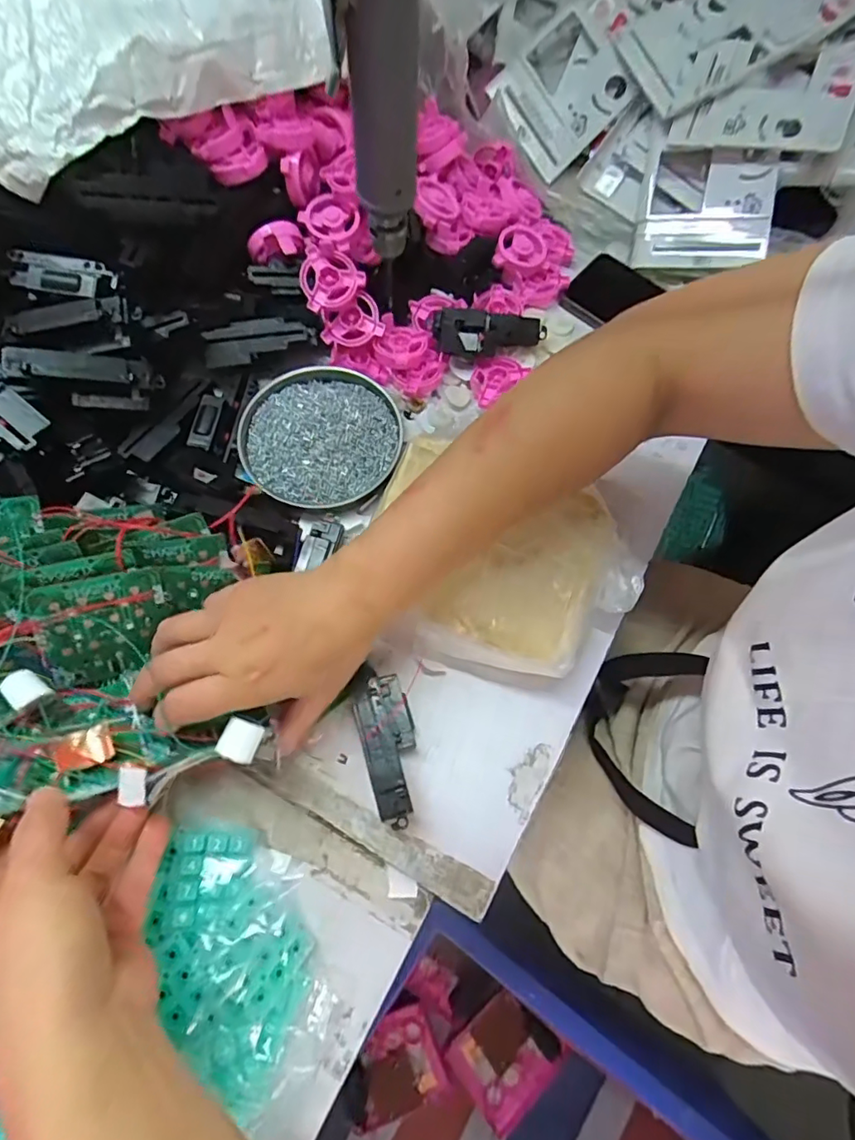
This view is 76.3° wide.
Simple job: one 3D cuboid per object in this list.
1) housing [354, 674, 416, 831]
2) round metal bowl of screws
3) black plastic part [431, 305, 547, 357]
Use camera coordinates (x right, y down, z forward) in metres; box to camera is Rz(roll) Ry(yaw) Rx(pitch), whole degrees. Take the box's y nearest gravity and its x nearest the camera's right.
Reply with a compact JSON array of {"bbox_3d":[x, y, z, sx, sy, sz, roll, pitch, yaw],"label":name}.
[{"bbox_3d":[-0.025,0.124,0.381,0.036,0.033,0.099,-14,71,-8],"label":"housing"},{"bbox_3d":[-0.093,-0.119,0.466,0.131,0.037,0.131,32,72,9],"label":"round metal bowl of screws"},{"bbox_3d":[0.056,-0.214,0.492,0.101,0.042,0.030,1,70,-2],"label":"black plastic part"}]

